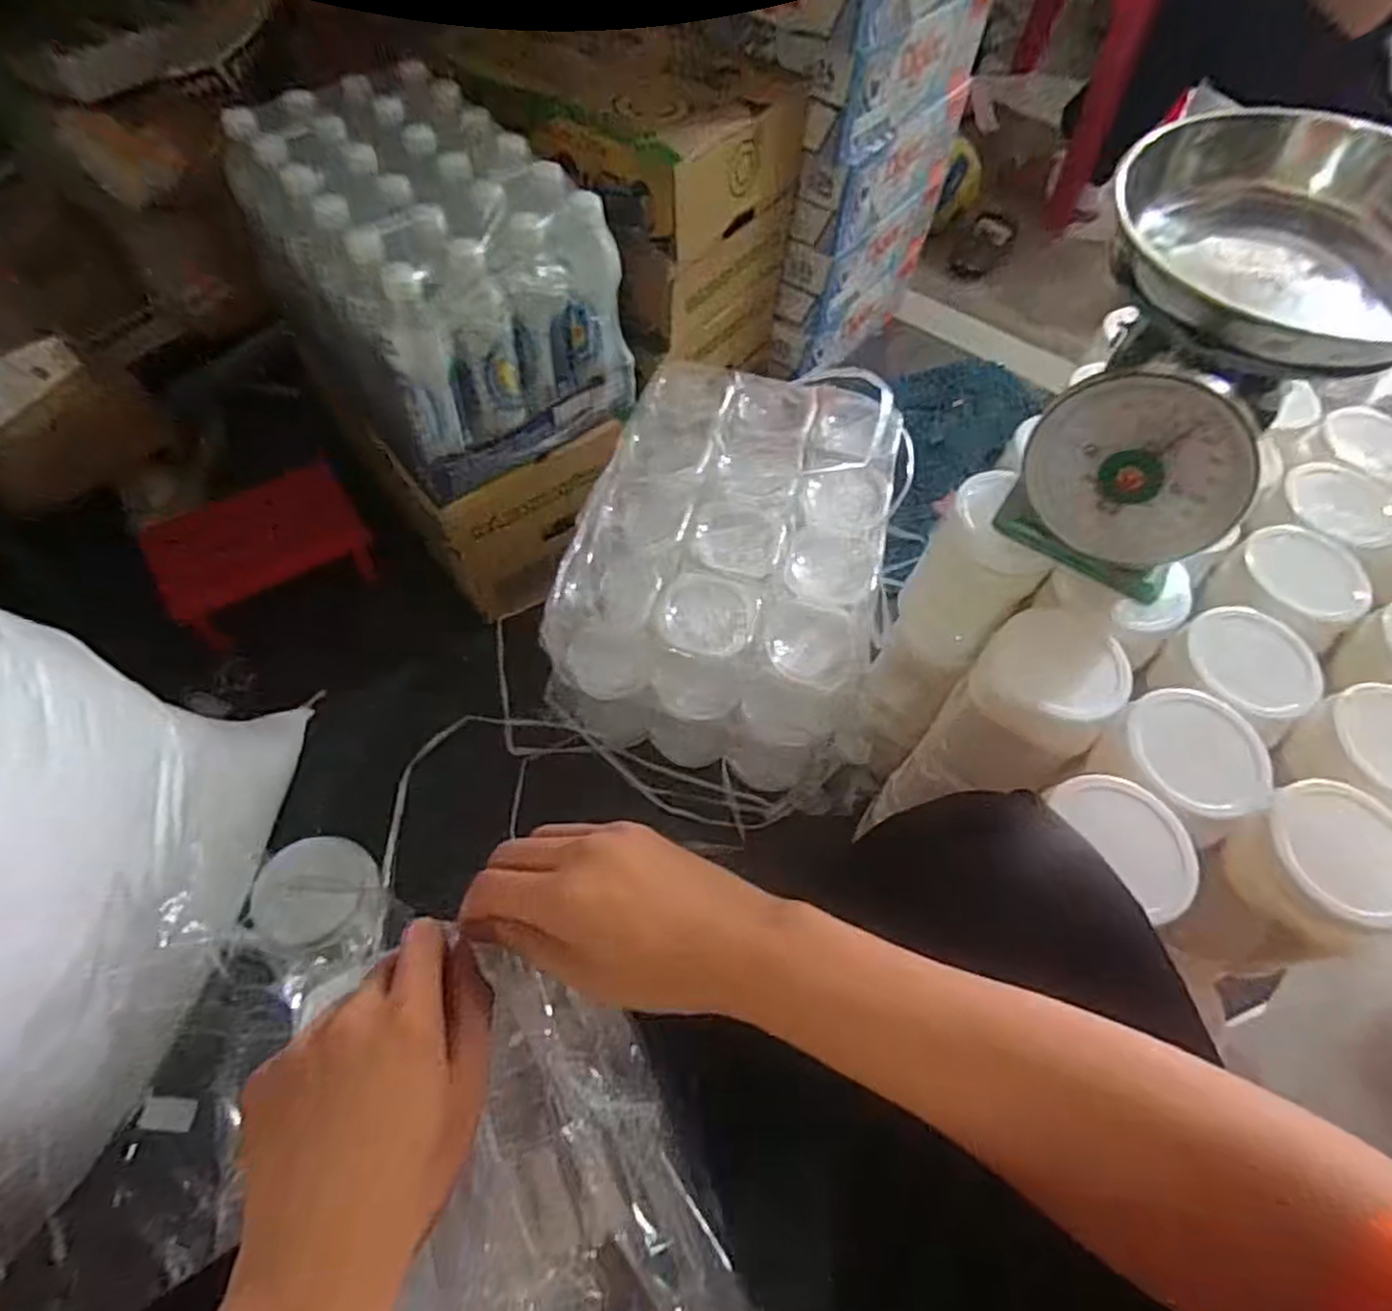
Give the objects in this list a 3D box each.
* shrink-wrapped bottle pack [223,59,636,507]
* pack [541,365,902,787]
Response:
[{"bbox_3d":[-0.288,-0.420,0.828,0.255,0.224,0.401,-33,66,-20],"label":"shrink-wrapped bottle pack"},{"bbox_3d":[0.048,-0.093,0.860,0.310,0.237,0.393,14,59,6],"label":"pack"}]

